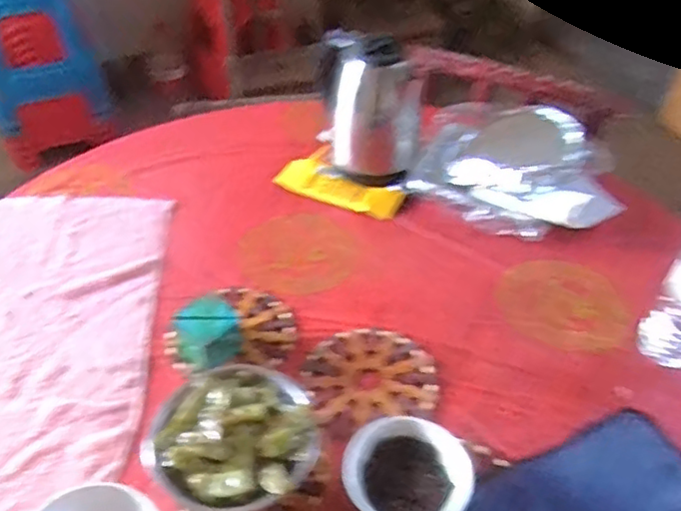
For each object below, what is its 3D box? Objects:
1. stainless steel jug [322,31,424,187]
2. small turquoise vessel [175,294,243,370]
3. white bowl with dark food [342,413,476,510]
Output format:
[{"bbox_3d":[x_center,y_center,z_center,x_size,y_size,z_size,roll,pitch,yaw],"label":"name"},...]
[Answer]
[{"bbox_3d":[0.050,-0.229,1.002,0.147,0.226,0.136,-4,44,3],"label":"stainless steel jug"},{"bbox_3d":[-0.164,0.095,0.769,0.061,0.075,0.066,0,44,0],"label":"small turquoise vessel"},{"bbox_3d":[0.068,0.230,0.635,0.123,0.071,0.103,24,49,22],"label":"white bowl with dark food"}]

